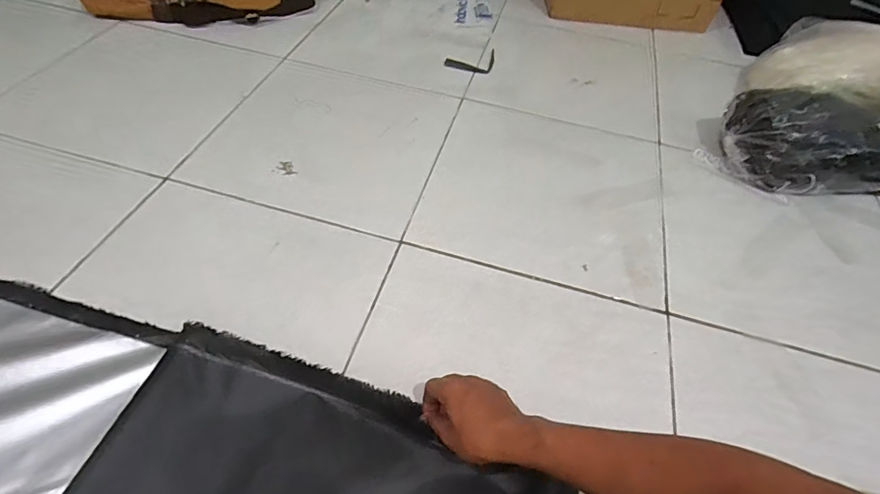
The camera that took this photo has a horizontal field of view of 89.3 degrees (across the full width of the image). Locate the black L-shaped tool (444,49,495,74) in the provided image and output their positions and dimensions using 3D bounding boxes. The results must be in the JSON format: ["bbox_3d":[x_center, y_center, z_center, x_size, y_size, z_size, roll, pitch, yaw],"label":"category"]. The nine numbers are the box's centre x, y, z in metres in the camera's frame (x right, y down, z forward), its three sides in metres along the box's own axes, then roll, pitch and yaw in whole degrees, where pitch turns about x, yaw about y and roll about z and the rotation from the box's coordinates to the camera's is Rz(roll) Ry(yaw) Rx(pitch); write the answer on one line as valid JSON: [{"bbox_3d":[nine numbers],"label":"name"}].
[{"bbox_3d":[0.068,-0.422,1.003,0.107,0.011,0.096,9,52,2],"label":"black L-shaped tool"}]

